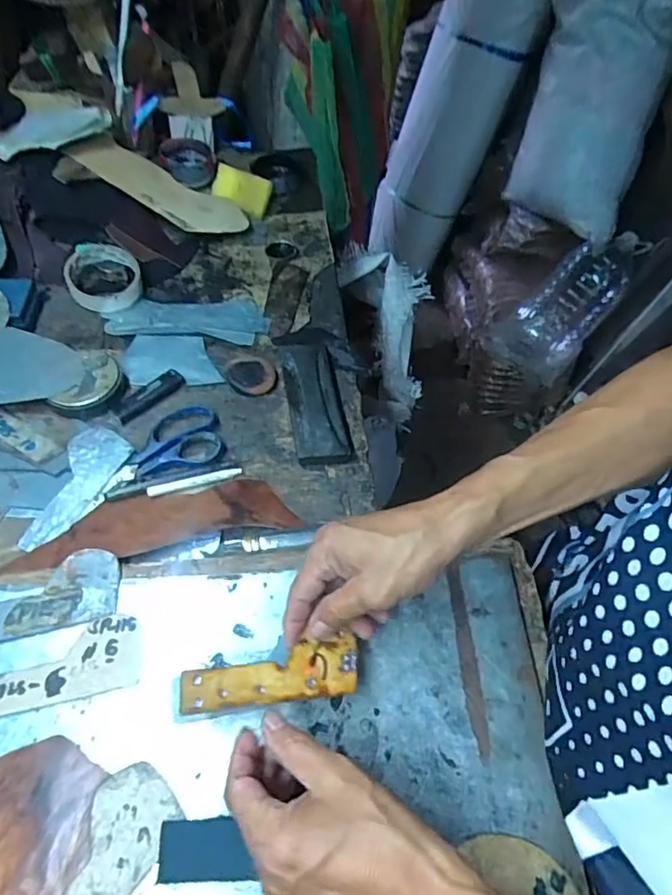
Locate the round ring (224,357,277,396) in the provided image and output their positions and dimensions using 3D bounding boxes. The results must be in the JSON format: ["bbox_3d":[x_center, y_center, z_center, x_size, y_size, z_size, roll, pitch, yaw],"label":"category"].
[{"bbox_3d":[-0.092,-0.078,0.602,0.051,0.009,0.054,2,54,-2],"label":"round ring"}]

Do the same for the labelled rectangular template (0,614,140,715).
[{"bbox_3d":[-0.207,0.160,0.406,0.121,0.004,0.051,-11,56,-11],"label":"labelled rectangular template"}]

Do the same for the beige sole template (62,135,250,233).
[{"bbox_3d":[-0.252,-0.360,0.764,0.263,0.020,0.103,32,46,6],"label":"beige sole template"}]

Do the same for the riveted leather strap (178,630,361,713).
[{"bbox_3d":[-0.043,0.155,0.378,0.118,0.012,0.034,-6,55,-12],"label":"riveted leather strap"}]

